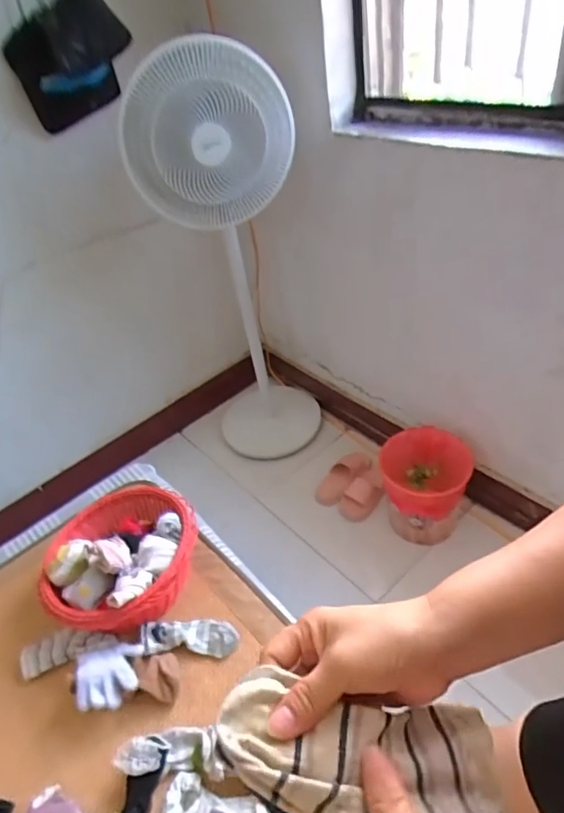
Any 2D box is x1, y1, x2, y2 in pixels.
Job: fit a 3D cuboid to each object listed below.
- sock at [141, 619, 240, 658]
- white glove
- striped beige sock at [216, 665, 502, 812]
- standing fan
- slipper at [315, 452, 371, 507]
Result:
[{"bbox_3d":[-0.153,0.384,0.854,0.164,0.023,0.053,-5,41,8],"label":"sock"},{"bbox_3d":[-0.271,0.424,0.811,0.104,0.054,0.097,-14,40,-2],"label":"white glove"},{"bbox_3d":[0.047,0.202,0.301,0.165,0.026,0.072,12,36,-6],"label":"striped beige sock"},{"bbox_3d":[-0.116,-0.378,1.551,0.391,1.183,0.591,-13,40,-1],"label":"standing fan"},{"bbox_3d":[0.196,0.229,1.639,0.106,0.082,0.217,22,51,33],"label":"slipper"}]

